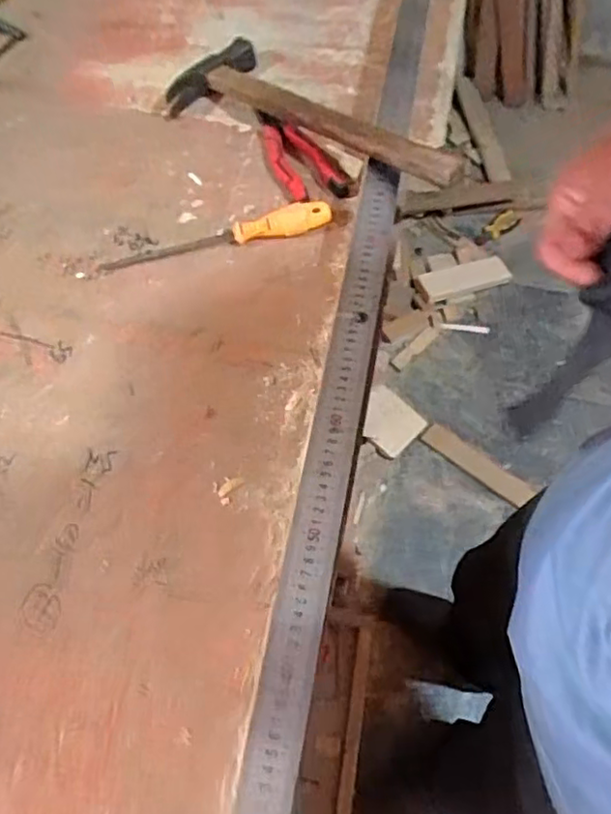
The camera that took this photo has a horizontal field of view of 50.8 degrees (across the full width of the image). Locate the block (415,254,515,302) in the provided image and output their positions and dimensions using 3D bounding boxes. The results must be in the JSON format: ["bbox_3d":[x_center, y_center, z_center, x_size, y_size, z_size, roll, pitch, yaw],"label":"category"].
[{"bbox_3d":[0.428,-0.342,1.712,0.274,0.022,0.091,-17,63,-21],"label":"block"}]

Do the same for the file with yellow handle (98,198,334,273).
[{"bbox_3d":[-0.094,-0.178,0.672,0.245,0.028,0.027,-14,63,-5],"label":"file with yellow handle"}]

